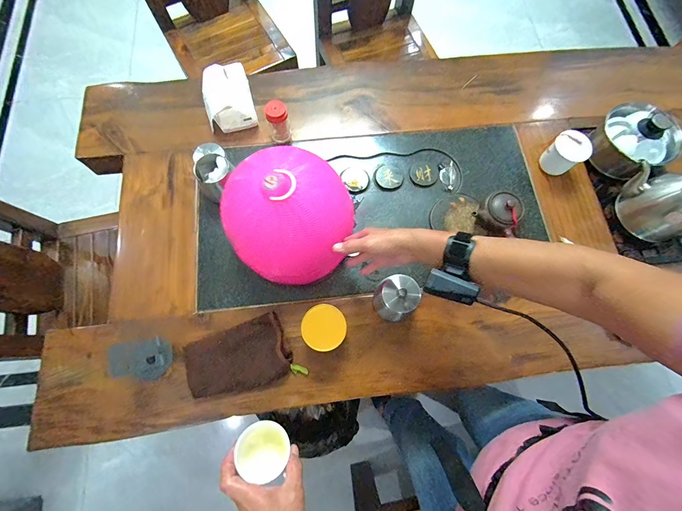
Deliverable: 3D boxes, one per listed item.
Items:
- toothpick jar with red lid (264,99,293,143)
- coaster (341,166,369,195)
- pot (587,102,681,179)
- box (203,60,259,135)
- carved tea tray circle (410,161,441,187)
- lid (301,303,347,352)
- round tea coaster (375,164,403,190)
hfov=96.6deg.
[{"bbox_3d":[-0.148,-0.320,0.722,0.050,0.089,0.047,0,74,-2],"label":"toothpick jar with red lid"},{"bbox_3d":[0.037,-0.186,0.738,0.061,0.004,0.068,-31,77,-10],"label":"coaster"},{"bbox_3d":[0.673,-0.267,0.719,0.163,0.121,0.159,0,74,-2],"label":"pot"},{"bbox_3d":[-0.274,-0.386,0.739,0.111,0.075,0.143,-12,75,-5],"label":"box"},{"bbox_3d":[0.207,-0.205,0.753,0.069,0.008,0.069,0,74,-2],"label":"carved tea tray circle"},{"bbox_3d":[-0.031,0.132,0.561,0.081,0.010,0.080,0,74,-2],"label":"lid"},{"bbox_3d":[0.120,-0.194,0.748,0.066,0.006,0.064,0,74,-2],"label":"round tea coaster"}]

